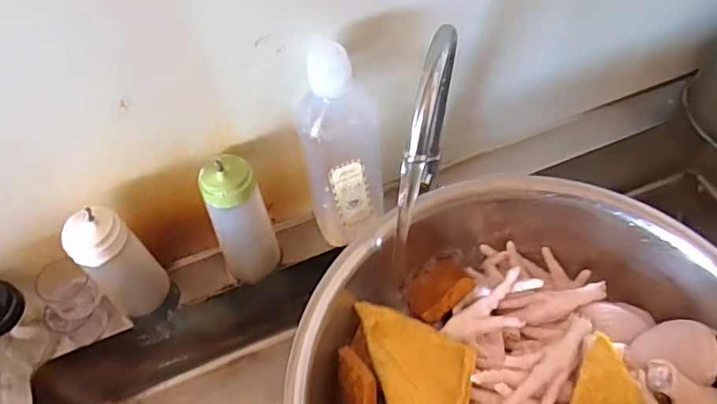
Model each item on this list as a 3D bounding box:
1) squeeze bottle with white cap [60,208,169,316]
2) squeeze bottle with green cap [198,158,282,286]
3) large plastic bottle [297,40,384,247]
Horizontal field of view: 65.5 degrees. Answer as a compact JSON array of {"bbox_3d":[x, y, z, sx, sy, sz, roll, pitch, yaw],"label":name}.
[{"bbox_3d":[-0.256,0.064,0.595,0.055,0.175,0.060,0,58,1],"label":"squeeze bottle with white cap"},{"bbox_3d":[-0.132,0.020,0.626,0.063,0.183,0.061,-22,60,-12],"label":"squeeze bottle with green cap"},{"bbox_3d":[-0.016,-0.052,0.605,0.085,0.251,0.083,-6,58,-2],"label":"large plastic bottle"}]

